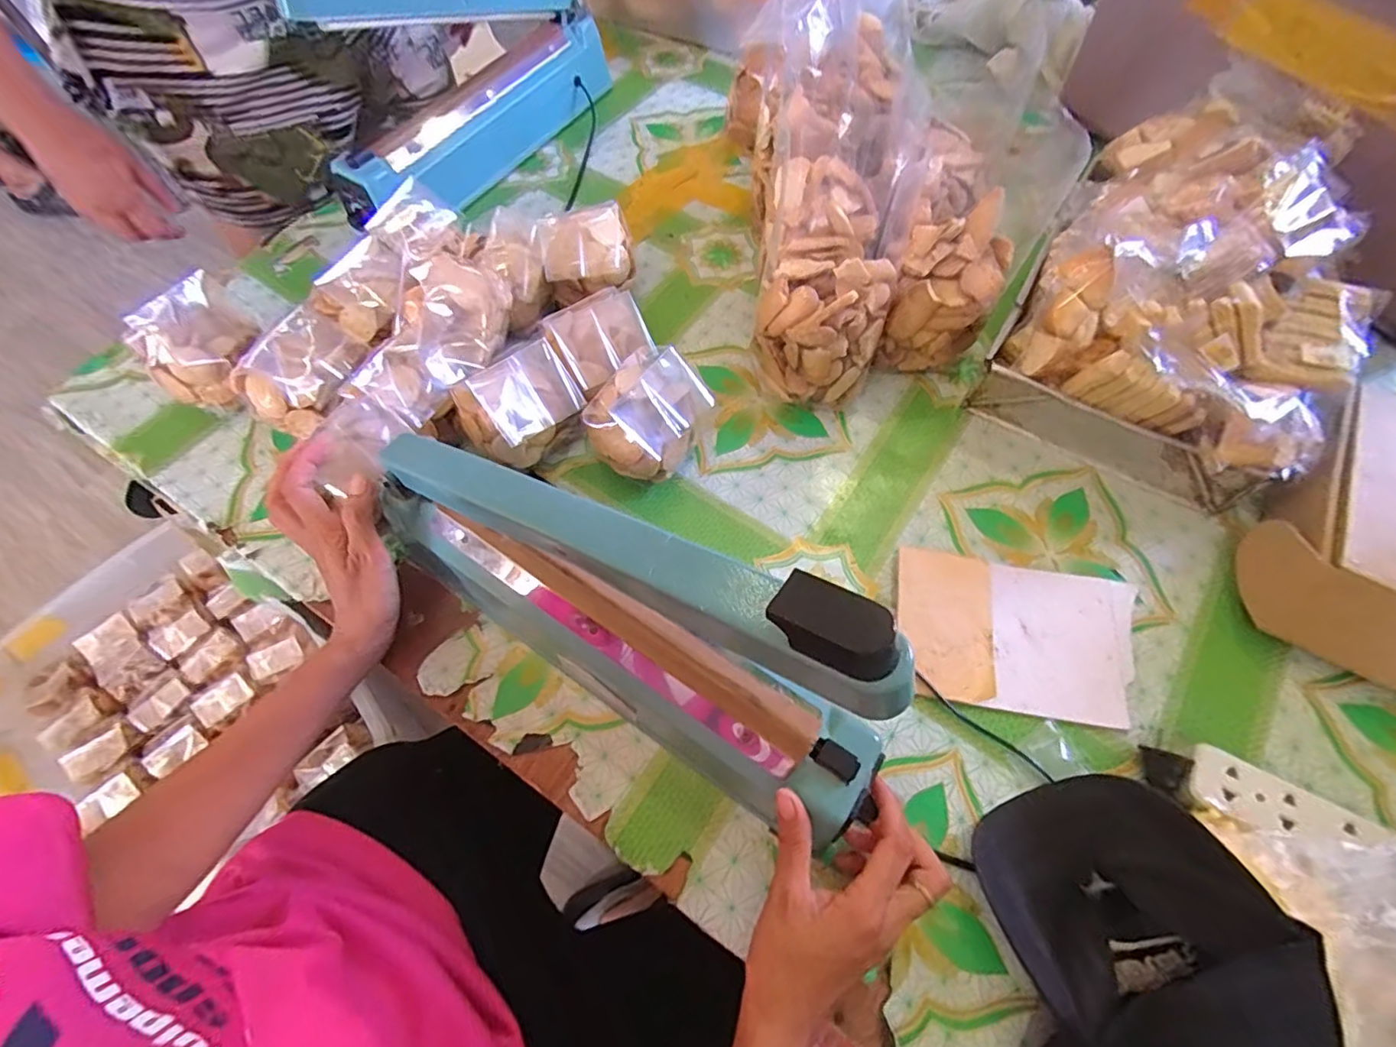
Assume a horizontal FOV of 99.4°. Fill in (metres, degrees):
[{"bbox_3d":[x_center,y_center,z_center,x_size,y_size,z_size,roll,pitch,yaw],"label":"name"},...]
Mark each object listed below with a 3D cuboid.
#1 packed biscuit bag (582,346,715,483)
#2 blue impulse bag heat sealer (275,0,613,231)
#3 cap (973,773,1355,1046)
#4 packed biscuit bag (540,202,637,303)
[{"bbox_3d":[-0.043,-0.090,0.506,0.075,0.109,0.087,36,70,18],"label":"packed biscuit bag"},{"bbox_3d":[-0.256,-0.513,0.650,0.069,0.222,0.398,38,70,18],"label":"blue impulse bag heat sealer"},{"bbox_3d":[0.253,0.260,0.329,0.163,0.069,0.216,8,64,6],"label":"cap"},{"bbox_3d":[-0.111,-0.271,0.580,0.081,0.042,0.077,-13,99,-8],"label":"packed biscuit bag"}]

